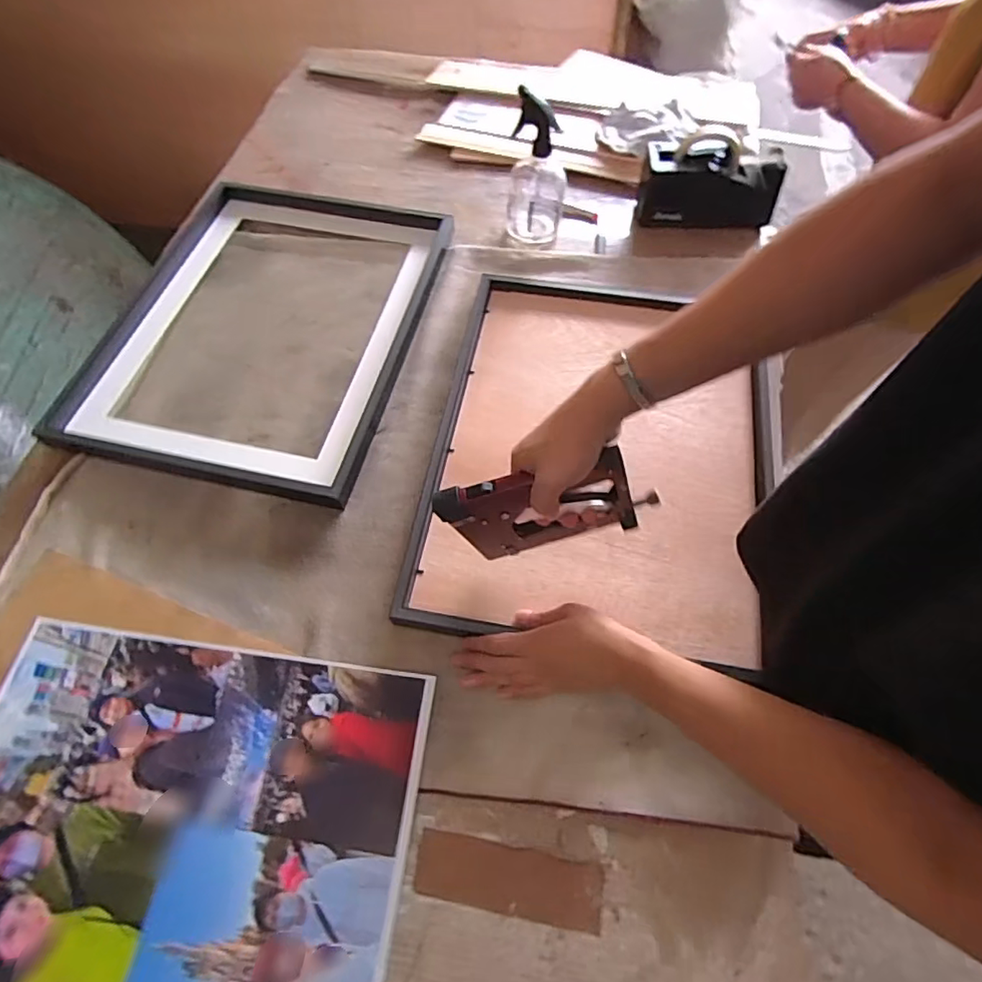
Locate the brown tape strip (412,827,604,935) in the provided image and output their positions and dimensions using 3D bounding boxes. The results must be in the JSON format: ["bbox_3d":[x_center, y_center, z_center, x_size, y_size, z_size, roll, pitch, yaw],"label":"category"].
[{"bbox_3d":[0.015,0.333,0.476,0.158,0.008,0.048,8,63,8],"label":"brown tape strip"}]

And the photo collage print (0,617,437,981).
[{"bbox_3d":[-0.283,0.292,0.497,0.419,0.010,0.295,7,64,5],"label":"photo collage print"}]

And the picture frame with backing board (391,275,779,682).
[{"bbox_3d":[0.134,-0.054,0.653,0.391,0.033,0.484,8,63,8],"label":"picture frame with backing board"}]

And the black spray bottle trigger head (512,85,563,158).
[{"bbox_3d":[0.058,-0.503,0.755,0.029,0.062,0.101,-29,66,-14],"label":"black spray bottle trigger head"}]

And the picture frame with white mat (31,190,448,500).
[{"bbox_3d":[-0.318,-0.237,0.758,0.431,0.032,0.501,9,63,9],"label":"picture frame with white mat"}]

